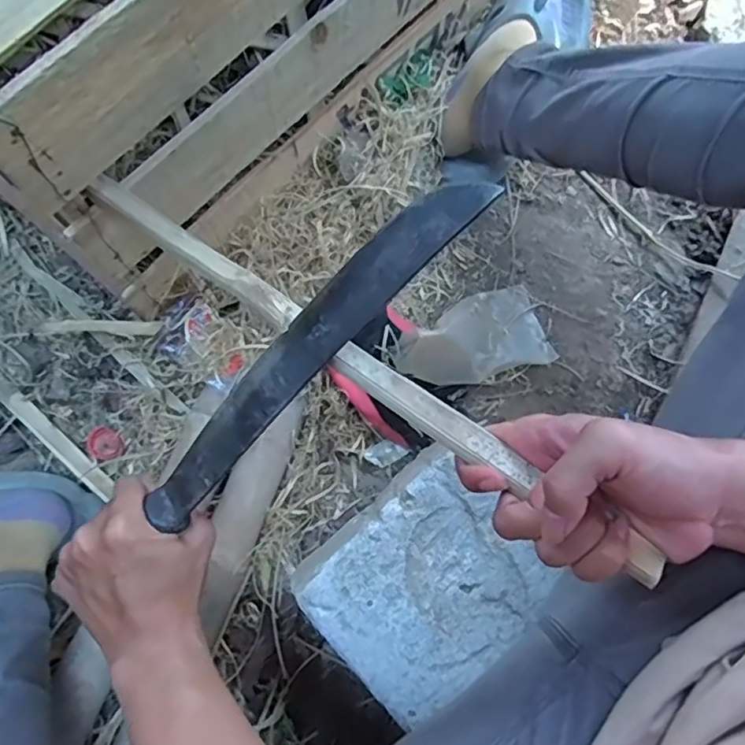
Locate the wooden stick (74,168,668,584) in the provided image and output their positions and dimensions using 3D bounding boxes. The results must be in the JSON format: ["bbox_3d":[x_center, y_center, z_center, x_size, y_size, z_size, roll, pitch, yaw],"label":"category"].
[{"bbox_3d":[-0.021,-0.015,0.349,0.412,0.008,0.020,35,80,15],"label":"wooden stick"}]

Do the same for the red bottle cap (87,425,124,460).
[{"bbox_3d":[-0.271,0.072,0.601,0.037,0.007,0.032,42,81,7],"label":"red bottle cap"}]

